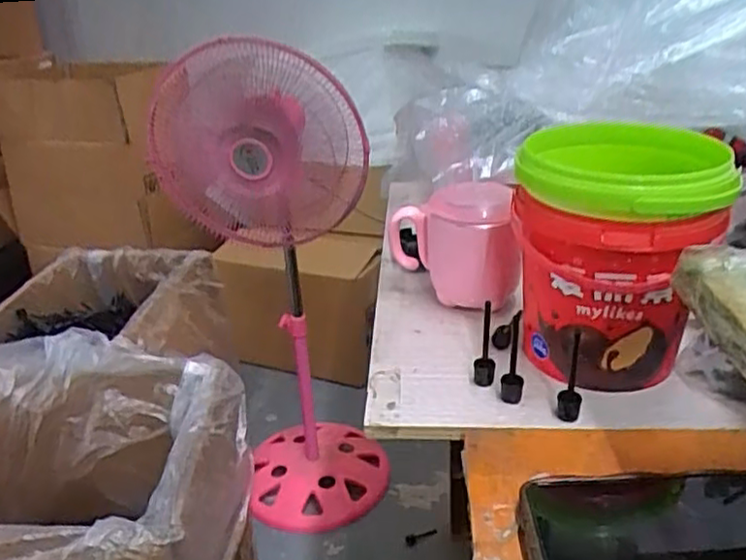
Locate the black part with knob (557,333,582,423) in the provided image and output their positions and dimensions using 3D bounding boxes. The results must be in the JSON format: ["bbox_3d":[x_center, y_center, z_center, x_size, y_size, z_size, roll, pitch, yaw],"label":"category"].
[{"bbox_3d":[0.127,0.061,0.432,0.014,0.058,0.022,7,28,18],"label":"black part with knob"}]

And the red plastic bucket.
[{"bbox_3d":[0.161,-0.017,0.470,0.125,0.150,0.134,2,27,9],"label":"red plastic bucket"}]

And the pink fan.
[{"bbox_3d":[-0.162,0.042,1.212,0.324,0.865,0.280,-12,28,-18],"label":"pink fan"}]

